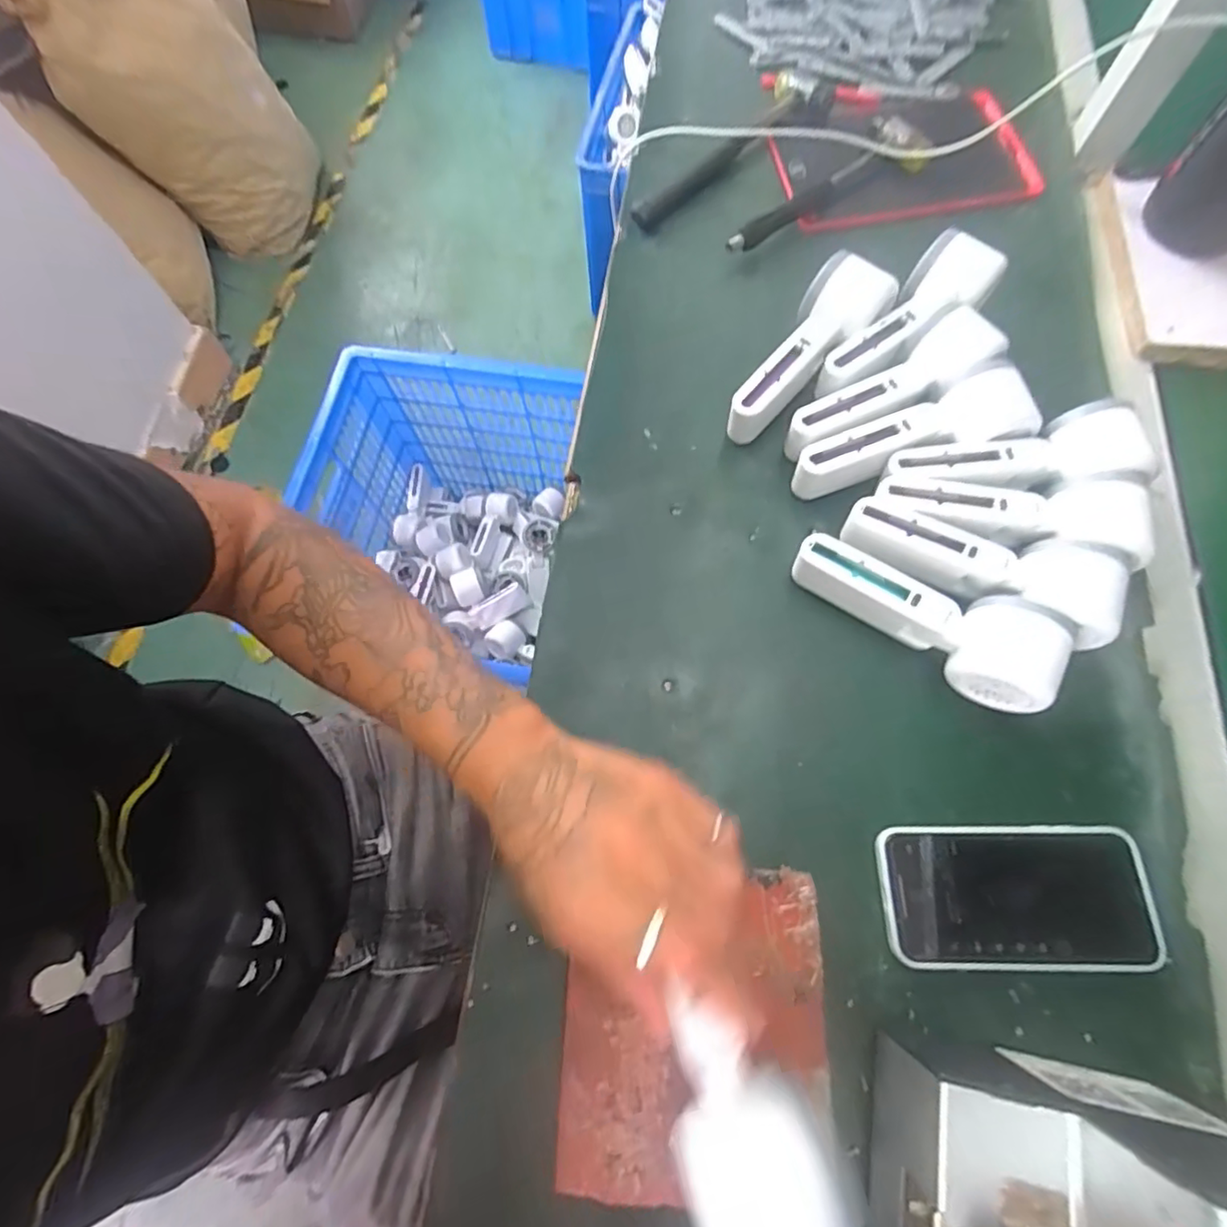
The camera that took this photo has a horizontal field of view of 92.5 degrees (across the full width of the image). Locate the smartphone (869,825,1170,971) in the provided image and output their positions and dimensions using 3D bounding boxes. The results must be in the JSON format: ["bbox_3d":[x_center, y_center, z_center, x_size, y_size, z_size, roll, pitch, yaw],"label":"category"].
[{"bbox_3d":[0.231,0.163,0.340,0.148,0.015,0.076,-1,71,0],"label":"smartphone"}]

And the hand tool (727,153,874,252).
[{"bbox_3d":[0.163,-0.357,0.518,0.162,0.019,0.016,-35,74,-11],"label":"hand tool"}]

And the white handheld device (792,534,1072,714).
[{"bbox_3d":[0.192,0.004,0.376,0.161,0.063,0.049,26,73,9],"label":"white handheld device"}]

